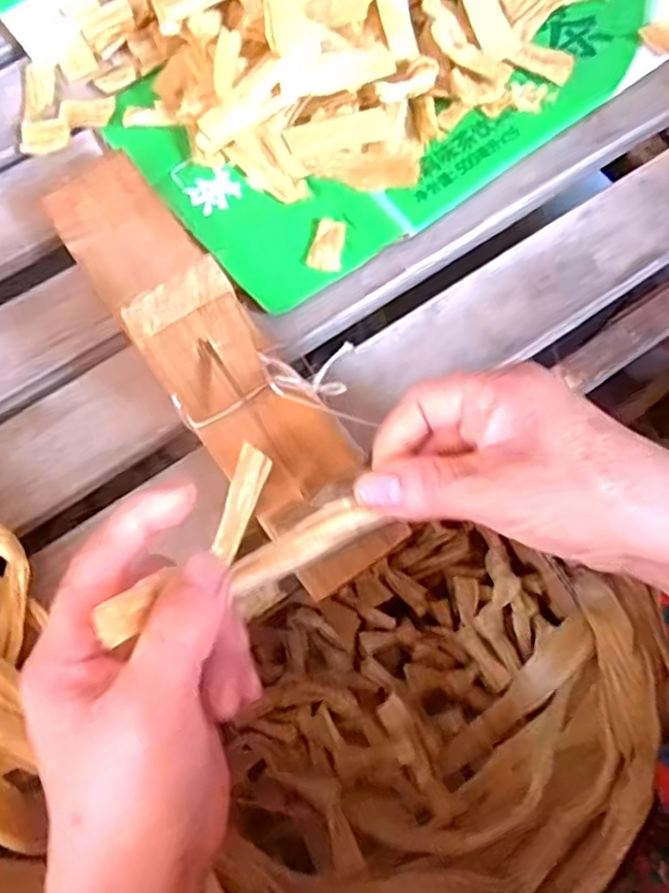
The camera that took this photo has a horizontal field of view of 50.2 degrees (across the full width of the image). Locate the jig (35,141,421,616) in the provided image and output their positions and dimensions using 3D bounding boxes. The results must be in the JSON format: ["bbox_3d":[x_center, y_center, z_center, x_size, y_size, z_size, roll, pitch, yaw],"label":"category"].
[{"bbox_3d":[-0.064,-0.060,0.340,0.062,0.125,0.270,-33,76,-12],"label":"jig"}]

